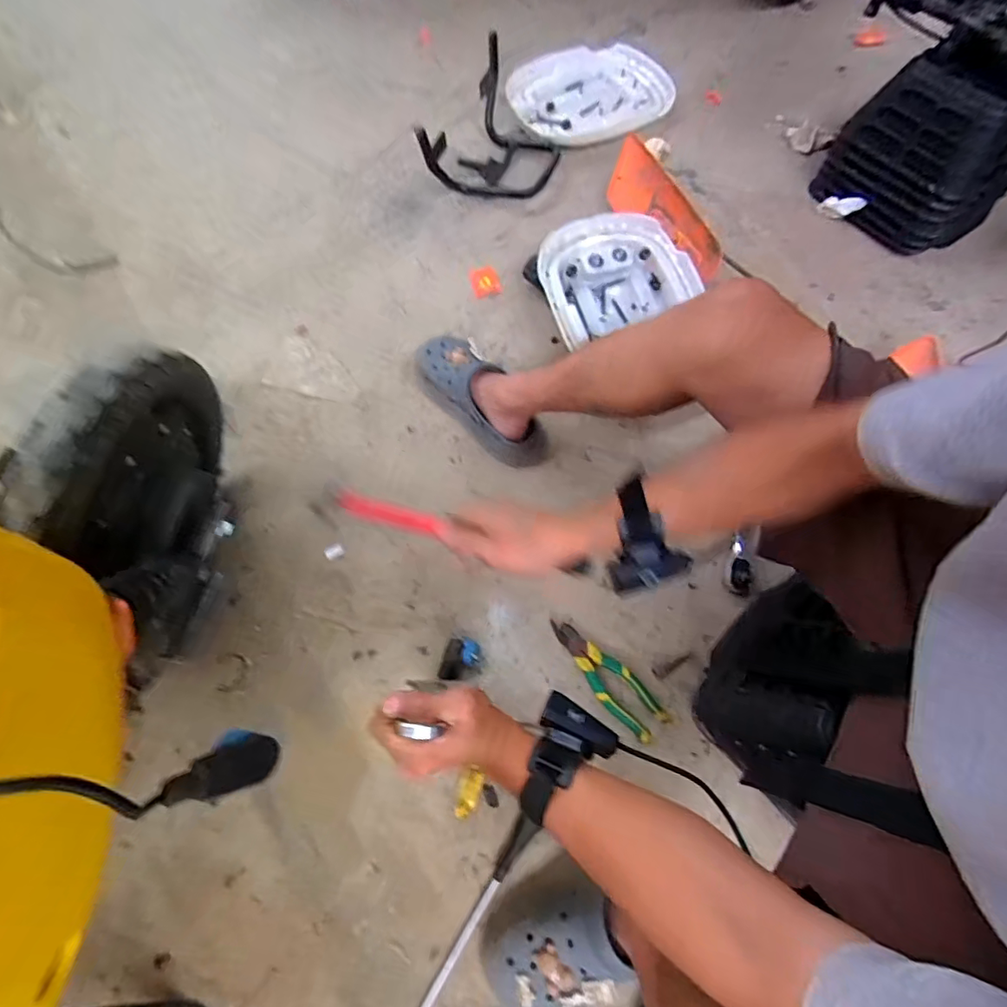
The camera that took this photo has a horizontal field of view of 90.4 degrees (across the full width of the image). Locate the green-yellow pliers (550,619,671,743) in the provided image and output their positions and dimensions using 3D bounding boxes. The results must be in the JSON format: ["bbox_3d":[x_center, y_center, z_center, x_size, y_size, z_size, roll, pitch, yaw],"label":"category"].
[{"bbox_3d":[0.141,0.237,0.691,0.057,0.026,0.185,-36,74,-13],"label":"green-yellow pliers"}]

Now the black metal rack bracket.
[{"bbox_3d":[-0.004,-0.748,1.011,0.234,0.141,0.336,14,70,5],"label":"black metal rack bracket"}]

